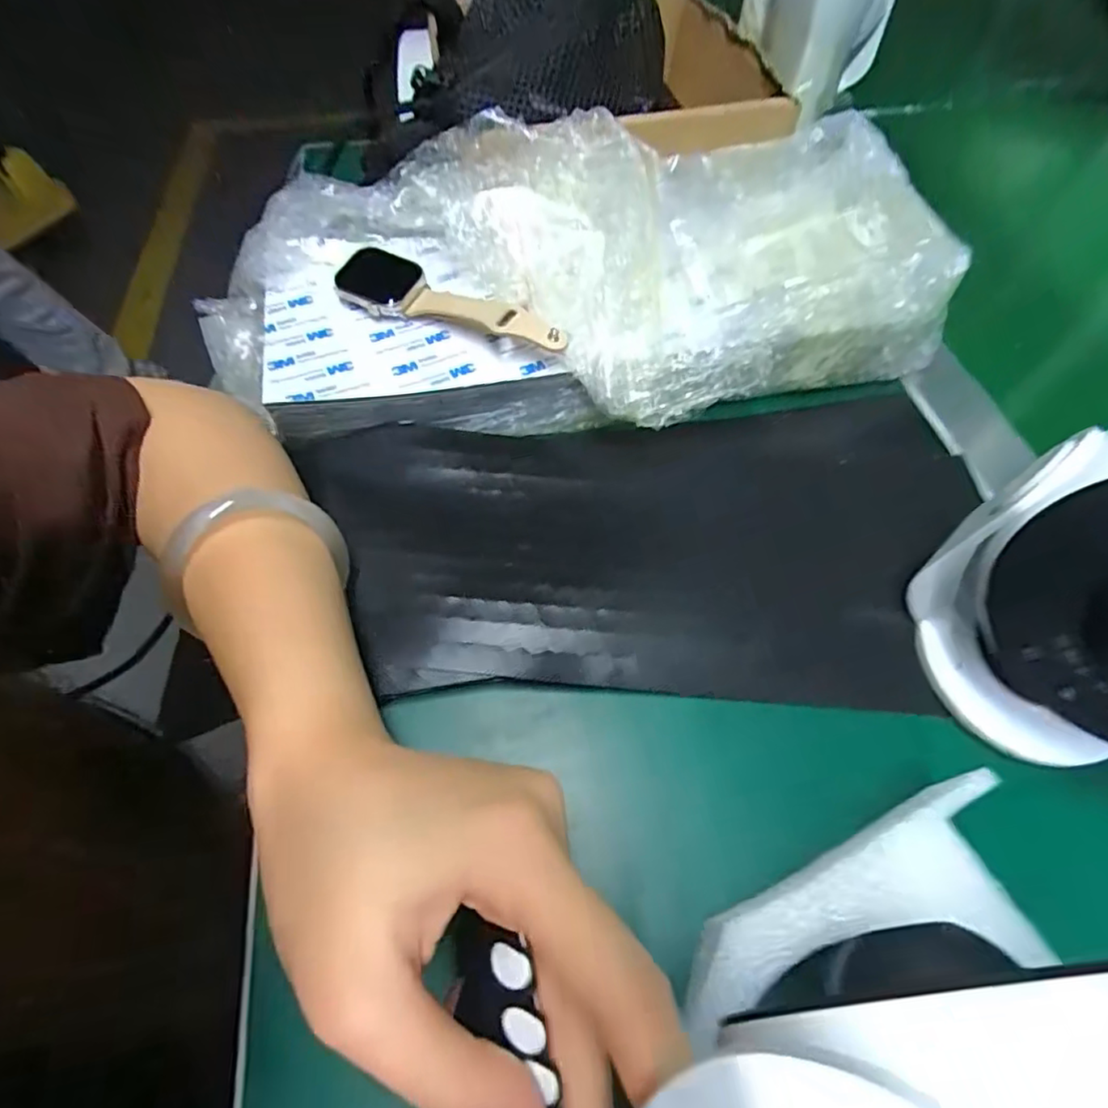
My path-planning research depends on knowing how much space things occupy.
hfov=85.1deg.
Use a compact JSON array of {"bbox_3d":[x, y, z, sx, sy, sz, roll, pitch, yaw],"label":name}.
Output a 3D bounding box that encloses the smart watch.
[{"bbox_3d":[-0.053,-0.122,0.304,0.128,0.019,0.033,26,61,15],"label":"smart watch"}]

